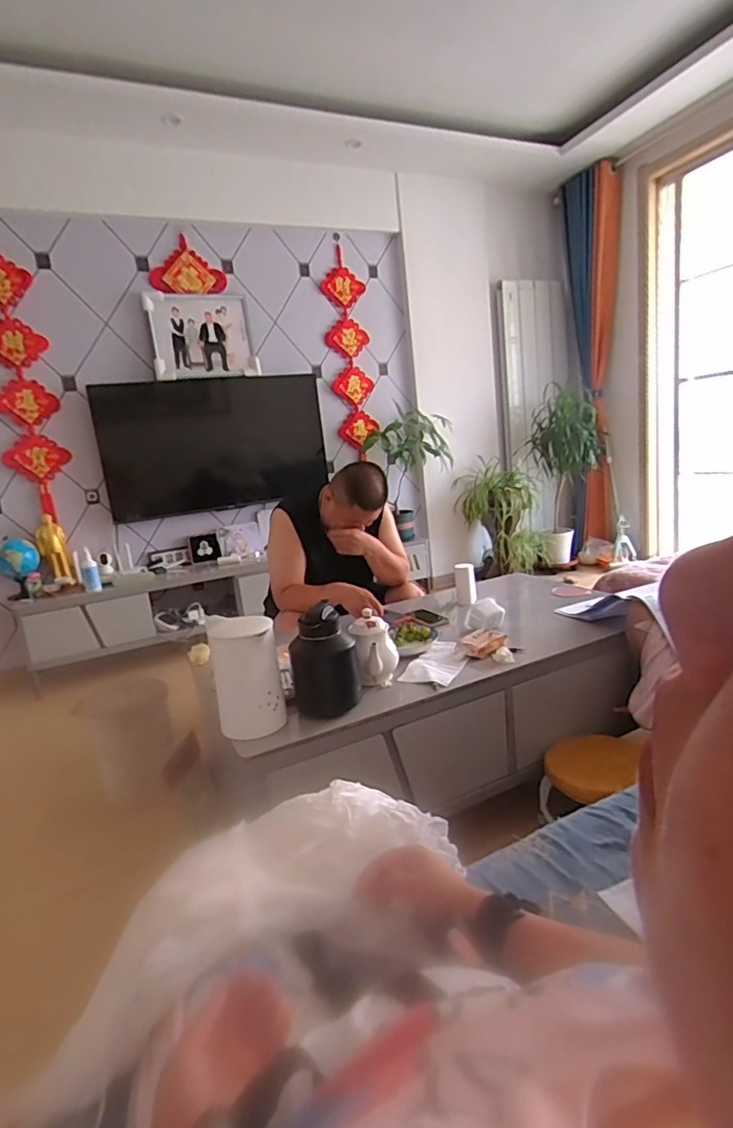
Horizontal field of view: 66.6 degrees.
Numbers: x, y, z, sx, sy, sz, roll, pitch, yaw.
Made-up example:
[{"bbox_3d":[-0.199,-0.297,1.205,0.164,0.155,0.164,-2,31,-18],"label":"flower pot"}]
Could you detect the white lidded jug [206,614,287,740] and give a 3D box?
[{"bbox_3d":[-0.257,0.236,1.205,0.135,0.227,0.127,-9,13,-12],"label":"white lidded jug"}]

